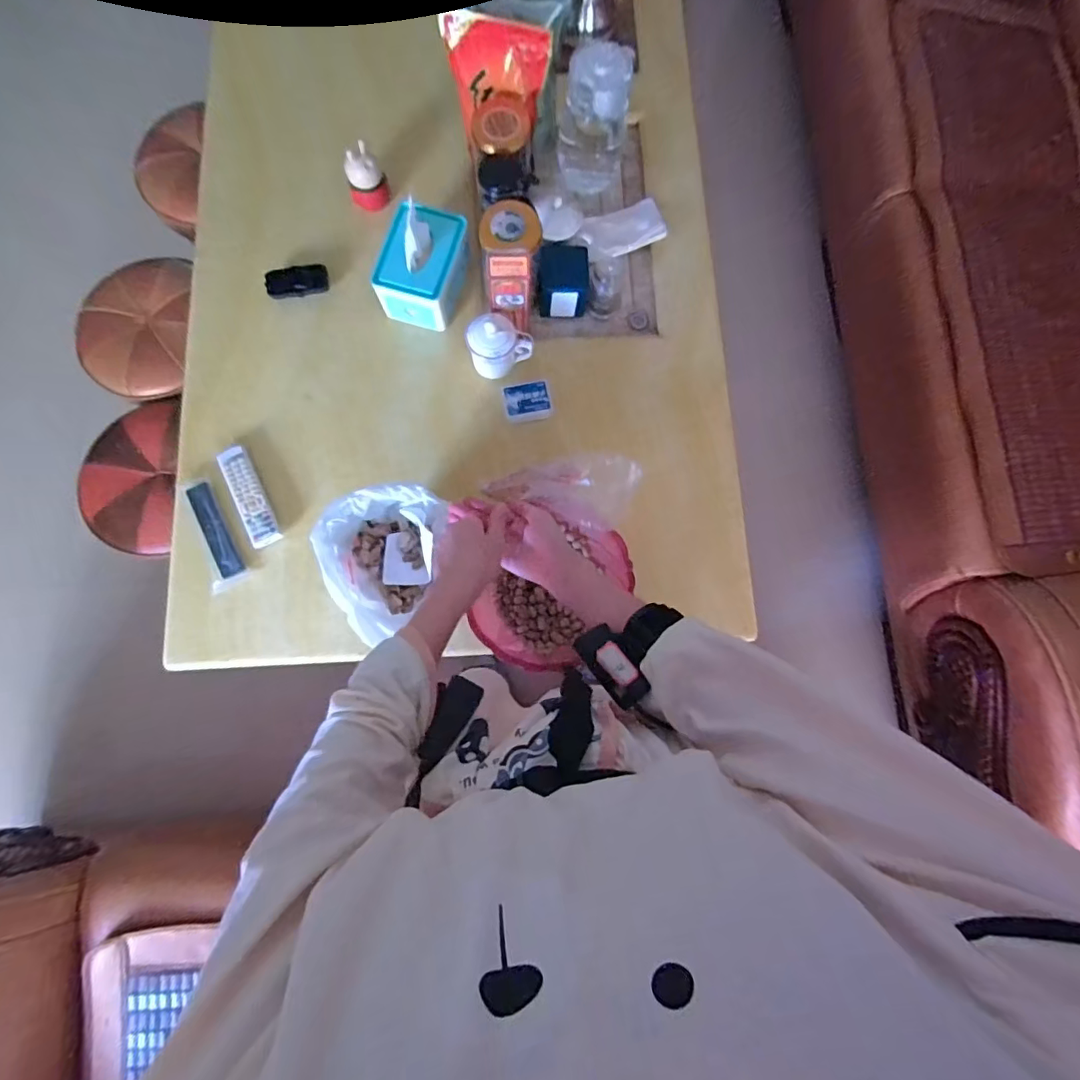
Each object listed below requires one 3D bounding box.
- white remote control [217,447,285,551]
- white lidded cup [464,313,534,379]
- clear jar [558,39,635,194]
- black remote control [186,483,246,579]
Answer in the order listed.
[{"bbox_3d":[-0.501,-0.075,0.894,0.052,0.024,0.178,-26,80,-6],"label":"white remote control"},{"bbox_3d":[-0.075,-0.344,0.912,0.100,0.109,0.082,-24,80,-6],"label":"white lidded cup"},{"bbox_3d":[0.097,-0.760,0.958,0.115,0.231,0.087,8,78,1],"label":"clear jar"},{"bbox_3d":[-0.553,-0.017,0.890,0.038,0.022,0.167,-24,80,-6],"label":"black remote control"}]

